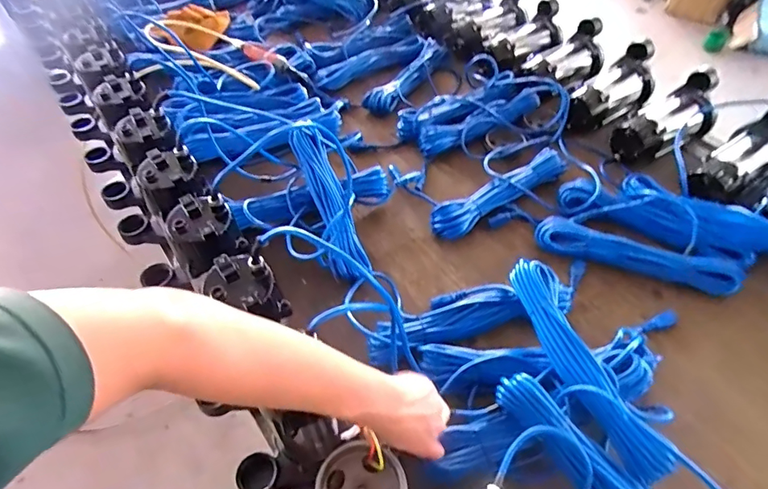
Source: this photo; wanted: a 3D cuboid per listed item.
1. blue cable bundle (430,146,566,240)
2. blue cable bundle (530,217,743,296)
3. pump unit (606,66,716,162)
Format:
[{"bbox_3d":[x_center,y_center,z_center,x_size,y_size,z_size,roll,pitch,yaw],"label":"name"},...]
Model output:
[{"bbox_3d":[0.235,-0.112,0.978,0.339,0.043,0.069,-32,56,-19],"label":"blue cable bundle"},{"bbox_3d":[0.459,0.013,0.885,0.355,0.043,0.077,14,51,13],"label":"blue cable bundle"},{"bbox_3d":[0.630,-0.279,1.078,0.243,0.136,0.119,-30,55,-23],"label":"pump unit"}]

